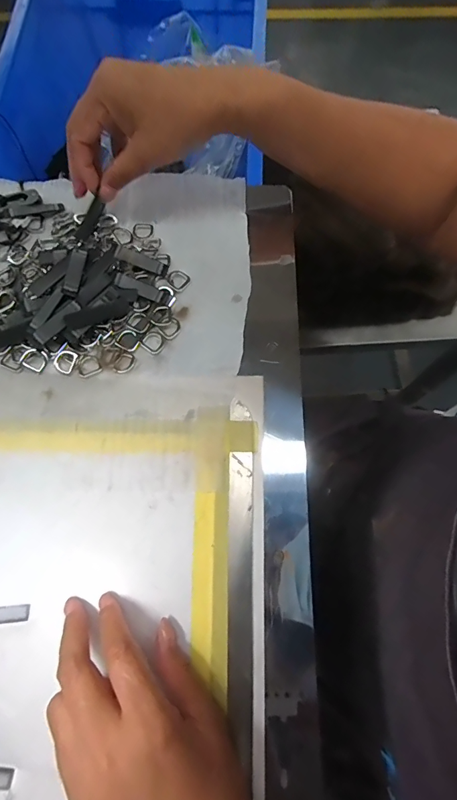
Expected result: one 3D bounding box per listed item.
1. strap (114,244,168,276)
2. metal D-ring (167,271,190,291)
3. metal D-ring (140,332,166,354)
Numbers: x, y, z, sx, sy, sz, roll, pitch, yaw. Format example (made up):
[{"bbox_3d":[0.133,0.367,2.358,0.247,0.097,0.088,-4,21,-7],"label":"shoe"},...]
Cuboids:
[{"bbox_3d":[-0.074,-0.120,0.348,0.044,0.006,0.014,22,73,-6],"label":"strap"},{"bbox_3d":[-0.044,-0.104,0.347,0.017,0.004,0.017,35,75,11],"label":"metal D-ring"},{"bbox_3d":[-0.061,-0.048,0.329,0.018,0.004,0.017,38,76,12],"label":"metal D-ring"}]

